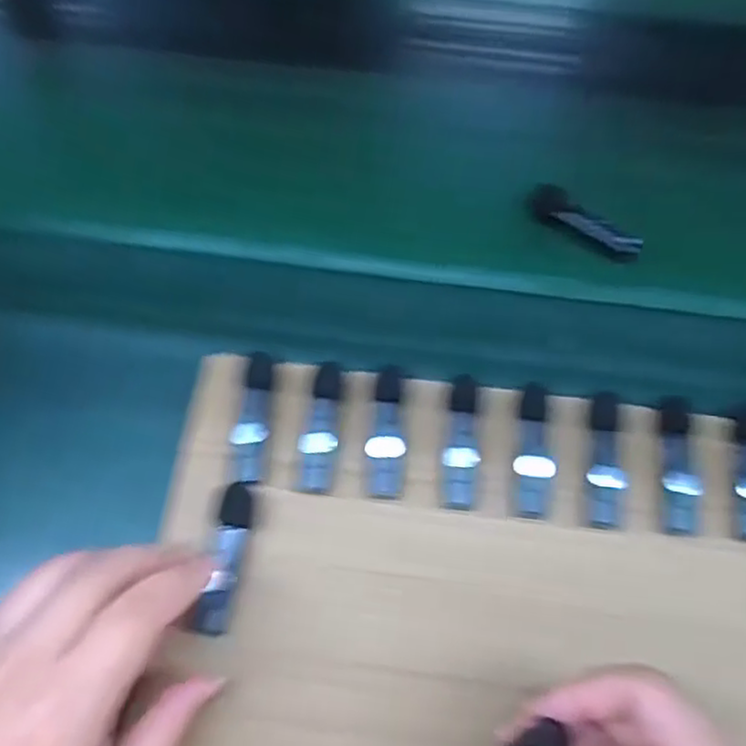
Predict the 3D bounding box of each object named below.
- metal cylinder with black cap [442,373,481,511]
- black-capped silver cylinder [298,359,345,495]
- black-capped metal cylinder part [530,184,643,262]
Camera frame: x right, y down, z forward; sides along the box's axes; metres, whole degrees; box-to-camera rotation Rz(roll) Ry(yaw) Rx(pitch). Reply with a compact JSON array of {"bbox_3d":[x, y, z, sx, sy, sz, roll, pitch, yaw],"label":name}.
[{"bbox_3d":[0.042,0.031,0.339,0.015,0.011,0.065,6,67,2],"label":"metal cylinder with black cap"},{"bbox_3d":[-0.024,0.025,0.340,0.015,0.011,0.062,7,64,3],"label":"black-capped silver cylinder"},{"bbox_3d":[0.119,-0.084,0.400,0.066,0.017,0.017,27,66,12],"label":"black-capped metal cylinder part"}]

